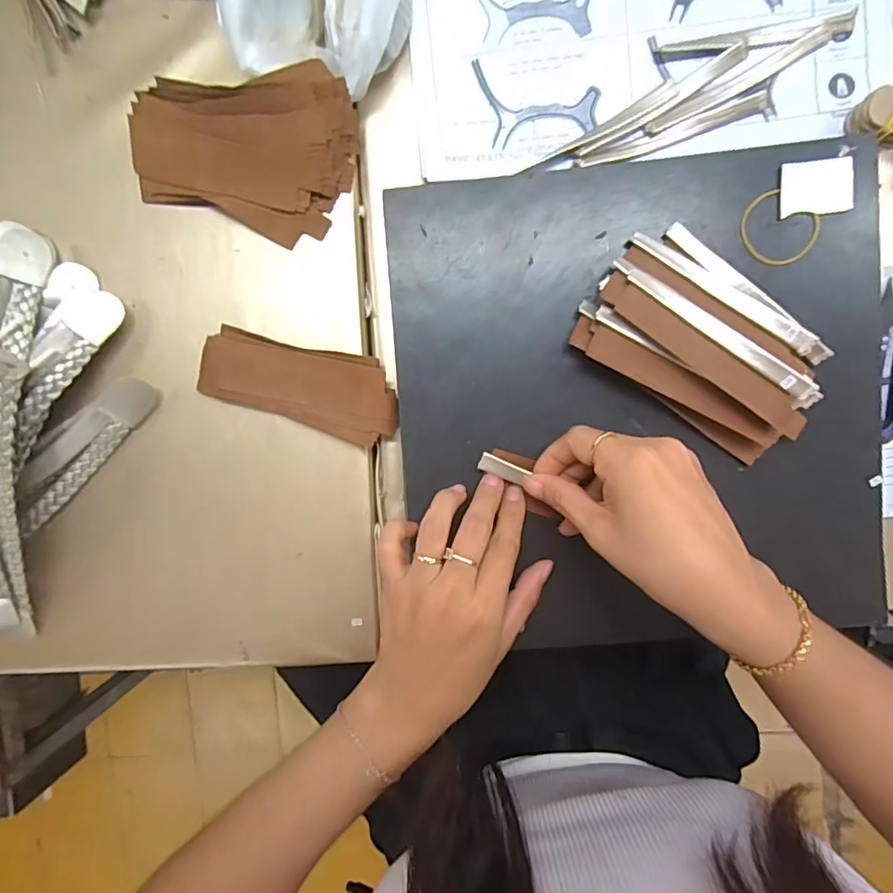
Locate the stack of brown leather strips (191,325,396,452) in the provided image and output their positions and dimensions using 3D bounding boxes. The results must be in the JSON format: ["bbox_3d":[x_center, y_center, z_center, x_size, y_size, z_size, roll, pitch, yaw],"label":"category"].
[{"bbox_3d":[-0.097,-0.042,0.336,0.133,0.019,0.053,16,96,0],"label":"stack of brown leather strips"}]

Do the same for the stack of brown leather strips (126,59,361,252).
[{"bbox_3d":[-0.128,-0.193,0.316,0.129,0.034,0.098,20,96,-1],"label":"stack of brown leather strips"}]

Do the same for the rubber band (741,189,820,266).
[{"bbox_3d":[0.202,-0.131,0.306,0.044,0.004,0.039,37,94,7],"label":"rubber band"}]

